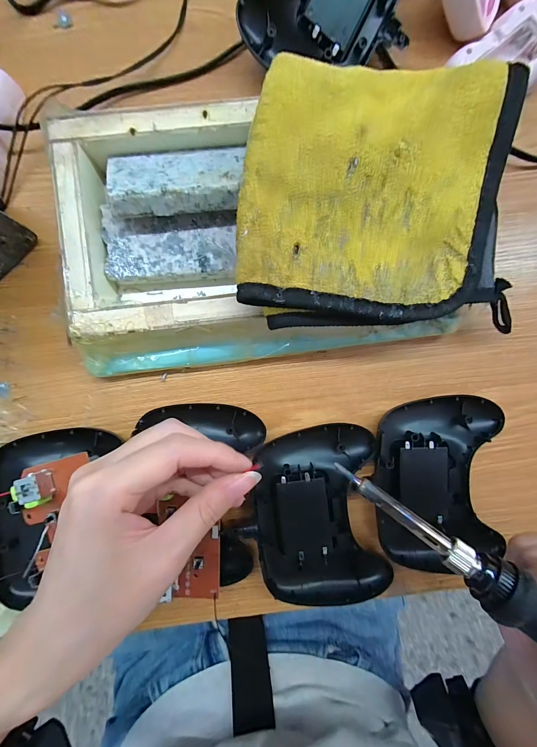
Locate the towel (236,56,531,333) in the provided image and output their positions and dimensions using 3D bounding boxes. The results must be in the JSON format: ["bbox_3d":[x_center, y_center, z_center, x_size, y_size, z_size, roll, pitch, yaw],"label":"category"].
[{"bbox_3d":[0.067,-0.094,0.169,0.165,0.030,0.127,-2,90,-2],"label":"towel"}]

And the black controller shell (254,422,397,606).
[{"bbox_3d":[0.035,0.102,0.221,0.086,0.020,0.120,-7,90,-2],"label":"black controller shell"}]

